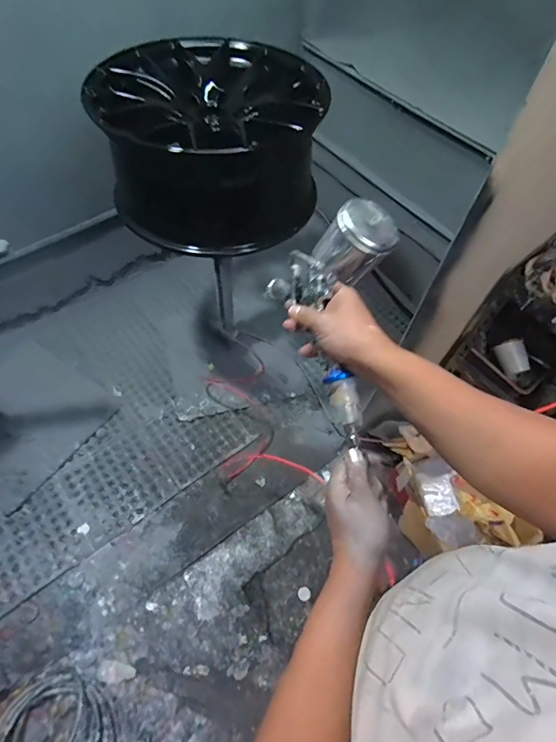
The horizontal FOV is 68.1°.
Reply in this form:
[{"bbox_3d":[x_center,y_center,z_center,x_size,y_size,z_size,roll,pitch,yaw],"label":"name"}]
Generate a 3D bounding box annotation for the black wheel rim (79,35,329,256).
[{"bbox_3d":[-0.159,-0.536,1.016,0.481,0.305,0.451,2,56,-3],"label":"black wheel rim"}]

